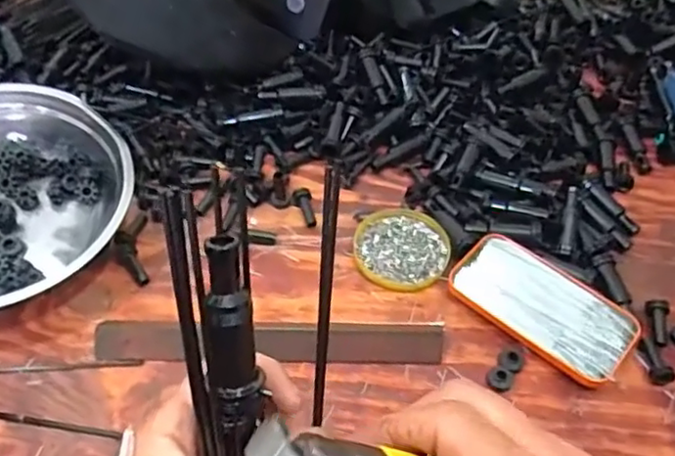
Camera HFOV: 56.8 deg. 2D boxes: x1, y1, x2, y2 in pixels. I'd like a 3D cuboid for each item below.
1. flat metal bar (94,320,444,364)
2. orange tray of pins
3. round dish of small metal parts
[{"bbox_3d":[-0.052,0.087,0.490,0.267,0.013,0.034,1,49,-3],"label":"flat metal bar"},{"bbox_3d":[0.168,0.060,0.510,0.143,0.017,0.078,37,57,25],"label":"orange tray of pins"},{"bbox_3d":[0.058,0.017,0.557,0.081,0.009,0.086,2,49,-2],"label":"round dish of small metal parts"}]

